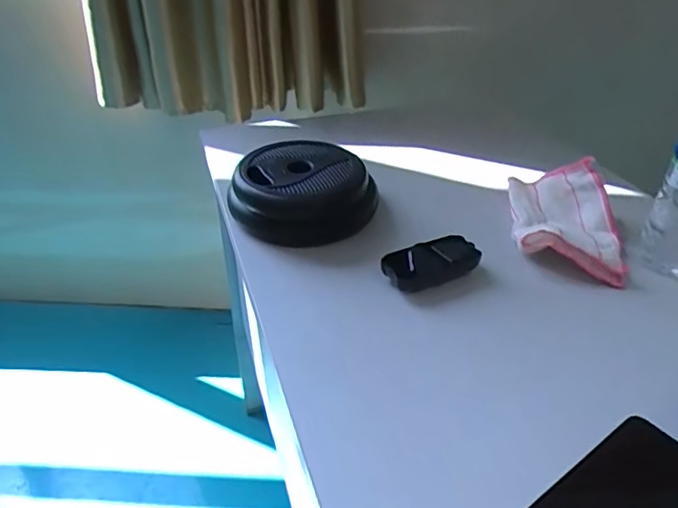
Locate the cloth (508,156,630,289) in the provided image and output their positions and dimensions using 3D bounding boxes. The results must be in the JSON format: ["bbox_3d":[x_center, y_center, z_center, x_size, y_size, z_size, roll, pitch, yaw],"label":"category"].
[{"bbox_3d":[0.284,-0.051,0.663,0.123,0.061,0.178,9,37,9],"label":"cloth"}]

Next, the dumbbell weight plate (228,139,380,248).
[{"bbox_3d":[-0.051,-0.076,0.694,0.160,0.091,0.135,-27,45,-33],"label":"dumbbell weight plate"}]

